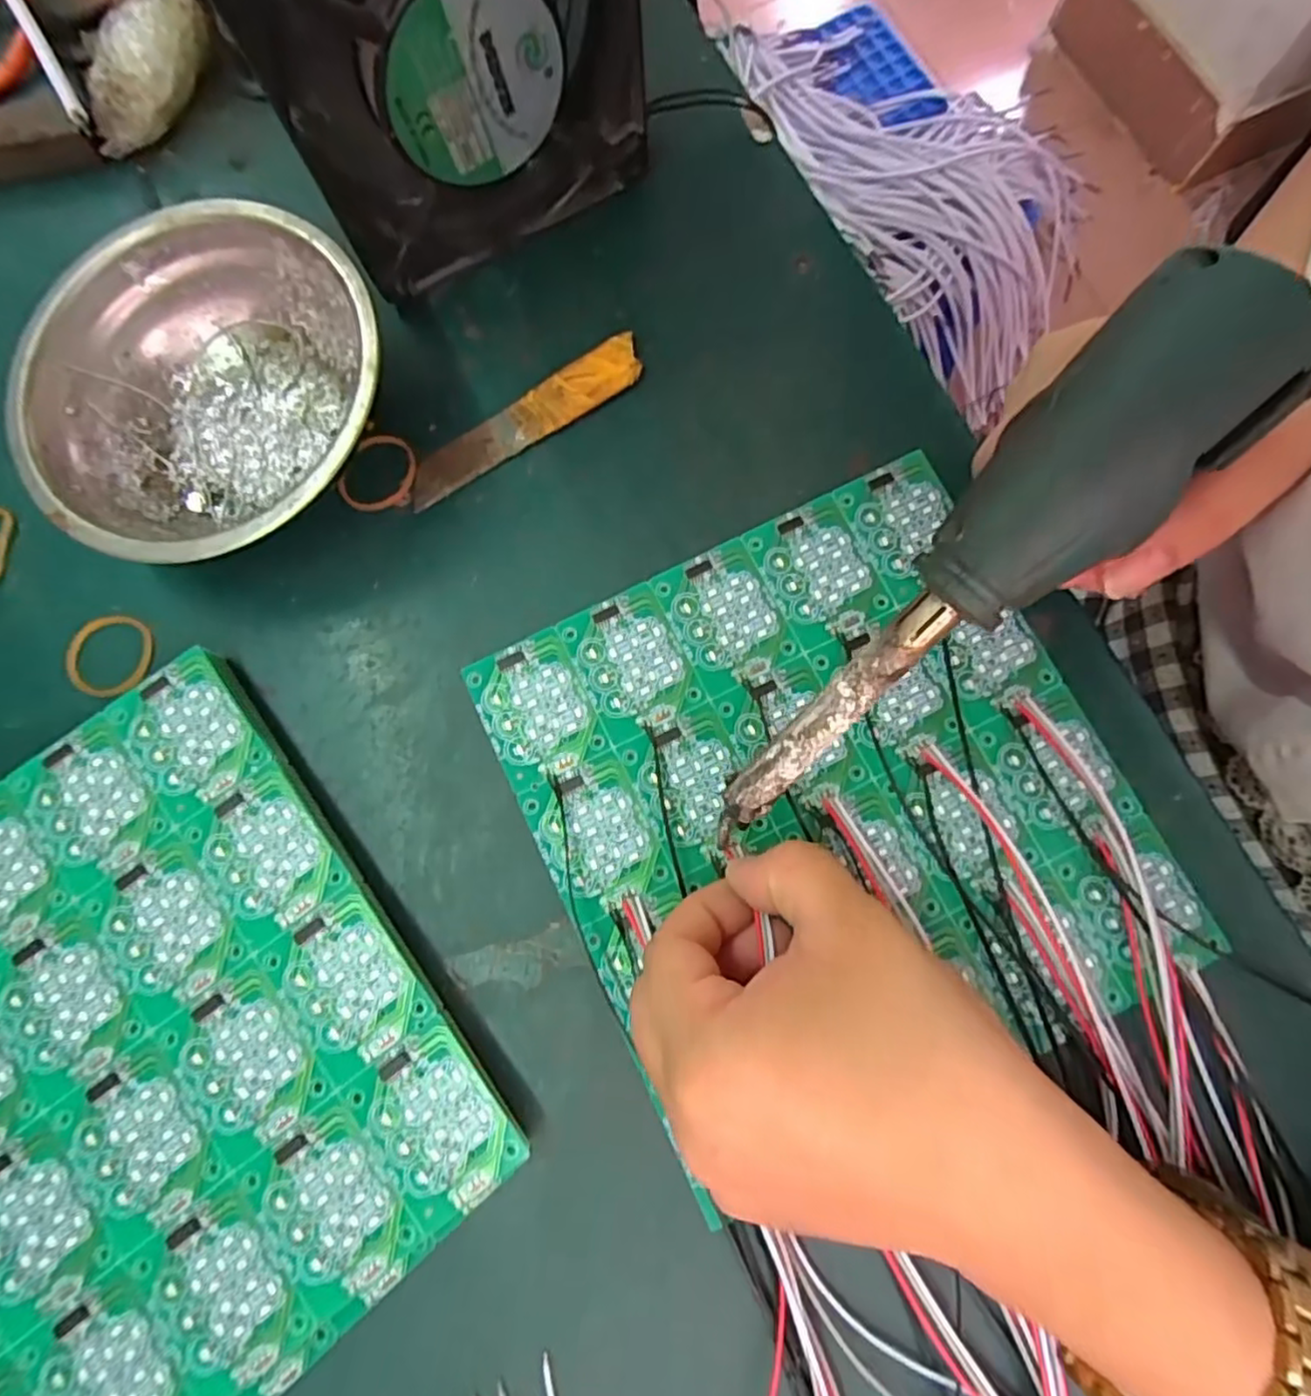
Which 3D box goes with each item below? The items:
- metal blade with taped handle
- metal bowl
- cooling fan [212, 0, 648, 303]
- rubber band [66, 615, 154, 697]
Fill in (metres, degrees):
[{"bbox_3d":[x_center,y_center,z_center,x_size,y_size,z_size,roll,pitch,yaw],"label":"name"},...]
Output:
[{"bbox_3d":[-0.050,-0.106,0.256,0.101,0.006,0.021,-34,81,-6],"label":"metal blade with taped handle"},{"bbox_3d":[-0.154,-0.103,0.239,0.118,0.043,0.120,0,79,1],"label":"metal bowl"},{"bbox_3d":[-0.066,-0.213,0.218,0.120,0.120,0.047,-29,80,-5],"label":"cooling fan"},{"bbox_3d":[-0.200,-0.016,0.245,0.030,0.004,0.030,-3,79,0],"label":"rubber band"}]

